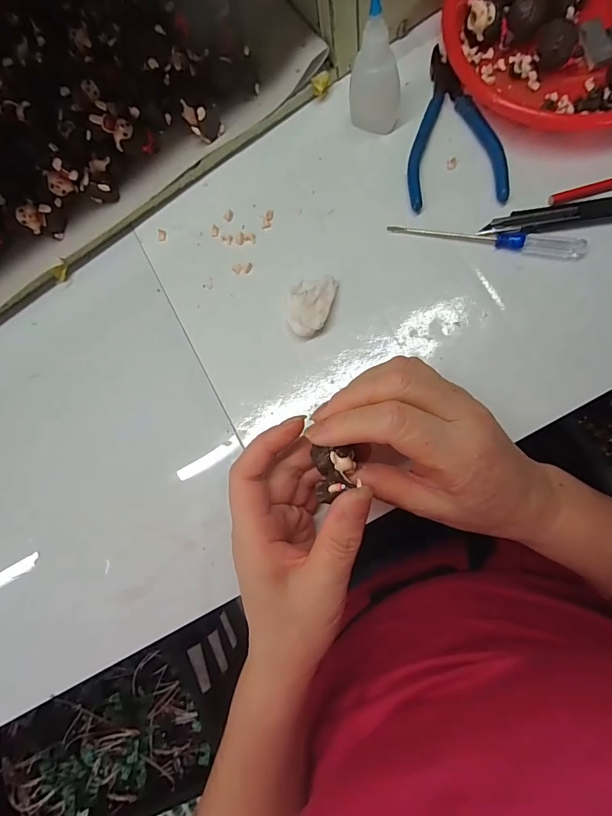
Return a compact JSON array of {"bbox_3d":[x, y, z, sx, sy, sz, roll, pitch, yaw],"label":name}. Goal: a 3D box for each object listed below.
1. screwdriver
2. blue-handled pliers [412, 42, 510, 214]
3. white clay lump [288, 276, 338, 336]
[{"bbox_3d":[0.120,-0.115,0.275,0.125,0.015,0.009,11,83,10],"label":"screwdriver"},{"bbox_3d":[0.104,-0.200,0.289,0.063,0.008,0.118,-2,81,8],"label":"blue-handled pliers"},{"bbox_3d":[0.004,-0.071,0.288,0.031,0.010,0.041,5,82,9],"label":"white clay lump"}]

